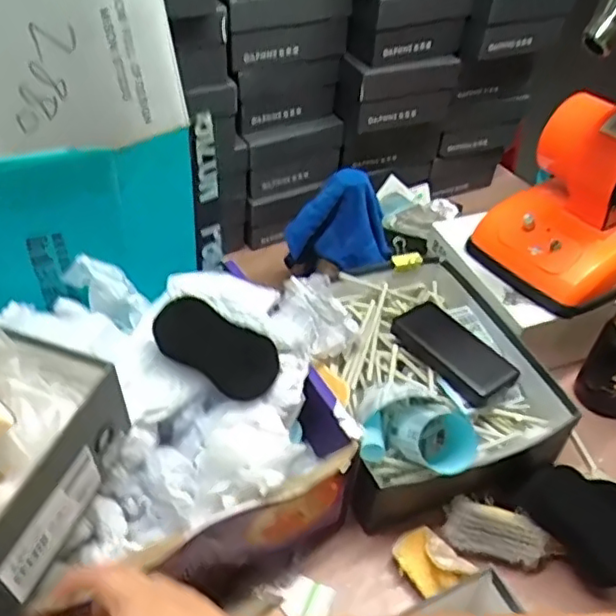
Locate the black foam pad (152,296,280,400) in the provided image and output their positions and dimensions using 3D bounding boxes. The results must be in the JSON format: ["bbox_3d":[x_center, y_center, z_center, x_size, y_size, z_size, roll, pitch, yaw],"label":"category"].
[{"bbox_3d":[-0.088,0.038,0.623,0.122,0.013,0.063,32,87,1],"label":"black foam pad"}]

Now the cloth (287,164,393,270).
[{"bbox_3d":[0.037,-0.112,0.892,0.138,0.134,0.060,-20,22,6],"label":"cloth"}]

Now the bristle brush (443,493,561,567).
[{"bbox_3d":[0.203,0.237,0.679,0.112,0.028,0.051,15,88,11],"label":"bristle brush"}]

